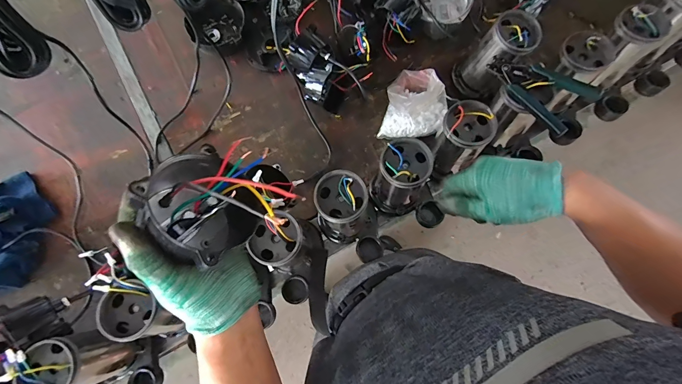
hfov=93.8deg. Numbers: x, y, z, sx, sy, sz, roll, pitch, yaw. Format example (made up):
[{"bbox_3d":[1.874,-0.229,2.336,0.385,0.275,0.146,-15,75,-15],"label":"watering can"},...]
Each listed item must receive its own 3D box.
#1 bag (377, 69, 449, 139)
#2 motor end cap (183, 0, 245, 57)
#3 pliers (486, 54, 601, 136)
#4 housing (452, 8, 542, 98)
[{"bbox_3d":[0.169,-0.199,0.705,0.127,0.108,0.144,10,78,2],"label":"bag"},{"bbox_3d":[-0.310,-0.416,0.795,0.138,0.043,0.144,0,78,-1],"label":"motor end cap"},{"bbox_3d":[0.359,-0.180,0.560,0.121,0.034,0.204,-41,81,-8],"label":"pliers"},{"bbox_3d":[0.319,-0.284,0.676,0.099,0.166,0.100,0,78,-1],"label":"housing"}]

